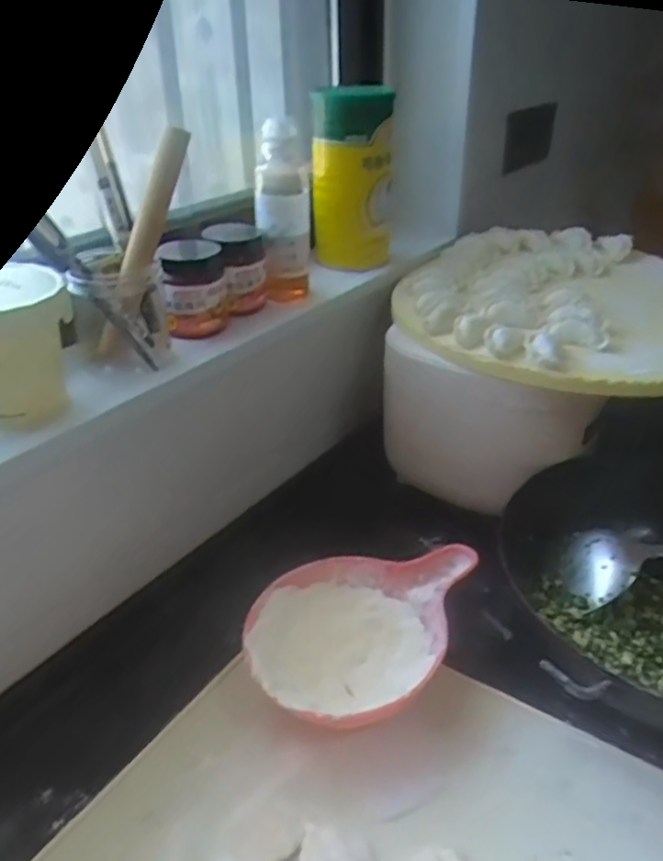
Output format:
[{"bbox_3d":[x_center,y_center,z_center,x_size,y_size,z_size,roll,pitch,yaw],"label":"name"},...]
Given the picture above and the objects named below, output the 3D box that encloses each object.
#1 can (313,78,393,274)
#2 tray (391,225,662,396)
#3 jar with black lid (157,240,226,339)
[{"bbox_3d":[0.026,-0.314,0.879,0.090,0.219,0.074,-7,29,-11],"label":"can"},{"bbox_3d":[0.293,-0.157,0.836,0.380,0.065,0.422,19,34,32],"label":"tray"},{"bbox_3d":[-0.139,-0.145,0.712,0.066,0.085,0.057,-6,28,-9],"label":"jar with black lid"}]

